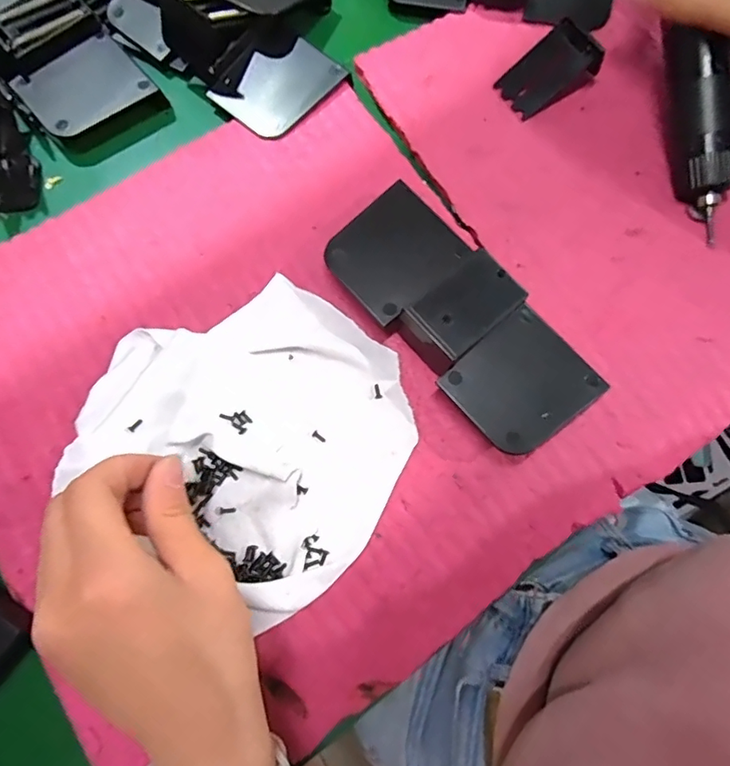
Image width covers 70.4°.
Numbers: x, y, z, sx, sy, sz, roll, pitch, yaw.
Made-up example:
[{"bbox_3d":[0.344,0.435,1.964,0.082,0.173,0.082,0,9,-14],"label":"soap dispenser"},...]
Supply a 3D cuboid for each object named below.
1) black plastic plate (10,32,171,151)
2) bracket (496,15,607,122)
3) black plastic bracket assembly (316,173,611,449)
[{"bbox_3d":[-0.177,-0.185,0.334,0.071,0.017,0.059,-39,80,-10],"label":"black plastic plate"},{"bbox_3d":[0.120,-0.205,0.332,0.056,0.032,0.036,-29,78,-8],"label":"bracket"},{"bbox_3d":[0.051,-0.043,0.289,0.080,0.031,0.167,-40,80,-10],"label":"black plastic bracket assembly"}]

